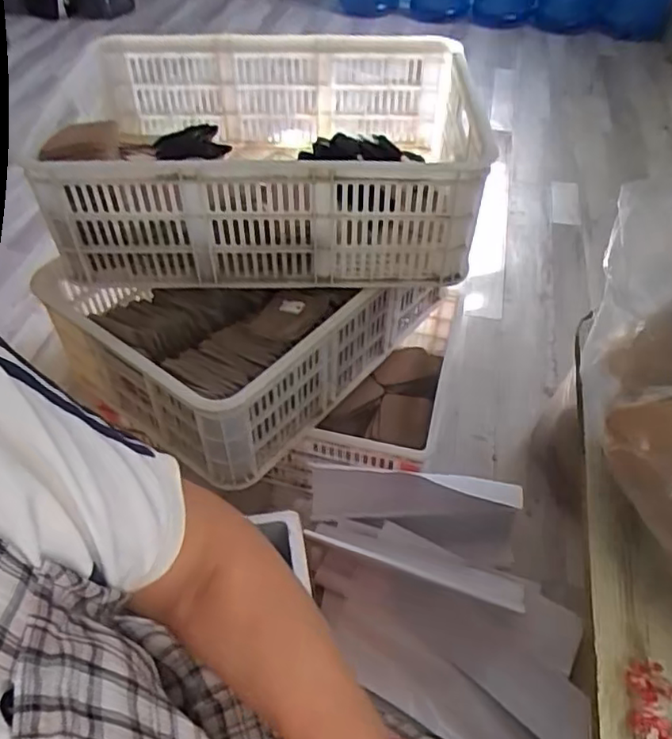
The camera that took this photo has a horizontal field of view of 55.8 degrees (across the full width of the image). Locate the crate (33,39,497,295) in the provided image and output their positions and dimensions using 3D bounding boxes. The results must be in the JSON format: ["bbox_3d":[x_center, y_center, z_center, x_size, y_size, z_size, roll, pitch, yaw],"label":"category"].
[{"bbox_3d":[-0.091,-0.360,1.027,0.612,0.199,0.482,-2,47,-2],"label":"crate"}]

